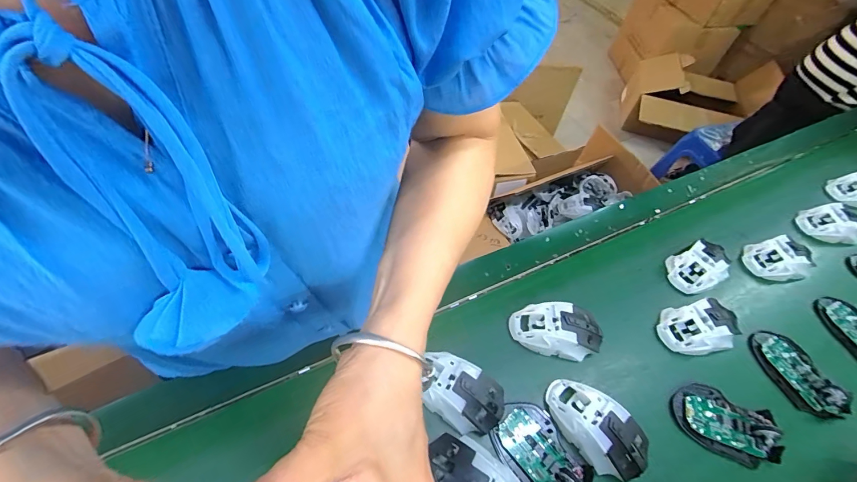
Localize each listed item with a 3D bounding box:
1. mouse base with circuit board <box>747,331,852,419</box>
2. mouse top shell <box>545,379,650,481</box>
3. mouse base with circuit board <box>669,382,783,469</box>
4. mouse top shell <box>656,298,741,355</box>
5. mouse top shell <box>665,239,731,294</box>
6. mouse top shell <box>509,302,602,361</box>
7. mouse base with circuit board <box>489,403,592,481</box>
[{"bbox_3d":[0.474,0.169,0.484,0.060,0.026,0.113,-12,56,-14],"label":"mouse base with circuit board"},{"bbox_3d":[0.188,0.203,0.418,0.063,0.034,0.113,-27,61,-23],"label":"mouse top shell"},{"bbox_3d":[0.348,0.211,0.438,0.109,0.026,0.070,28,56,15],"label":"mouse base with circuit board"},{"bbox_3d":[0.366,0.113,0.504,0.111,0.037,0.067,-8,55,-11],"label":"mouse top shell"},{"bbox_3d":[0.400,0.038,0.560,0.082,0.038,0.068,-14,57,-15],"label":"mouse top shell"},{"bbox_3d":[0.164,0.118,0.489,0.110,0.052,0.060,8,54,0],"label":"mouse top shell"},{"bbox_3d":[0.121,0.229,0.401,0.070,0.017,0.109,-25,60,-22],"label":"mouse base with circuit board"}]

